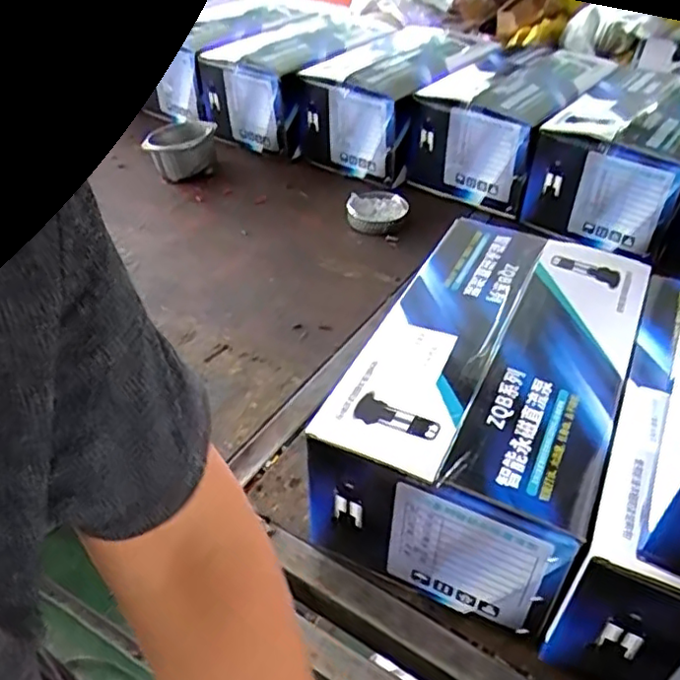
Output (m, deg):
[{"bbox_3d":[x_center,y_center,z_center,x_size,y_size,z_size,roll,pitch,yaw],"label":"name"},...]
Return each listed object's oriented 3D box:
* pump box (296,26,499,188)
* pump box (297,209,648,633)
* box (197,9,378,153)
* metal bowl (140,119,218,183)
[{"bbox_3d":[0.105,-0.494,1.326,0.245,0.184,0.379,24,46,25],"label":"pump box"},{"bbox_3d":[0.159,0.064,0.693,0.248,0.175,0.378,18,44,20],"label":"pump box"},{"bbox_3d":[-0.115,-0.568,1.403,0.265,0.180,0.337,22,46,24],"label":"box"},{"bbox_3d":[-0.316,-0.383,1.288,0.141,0.062,0.156,-13,43,-15],"label":"metal bowl"}]

